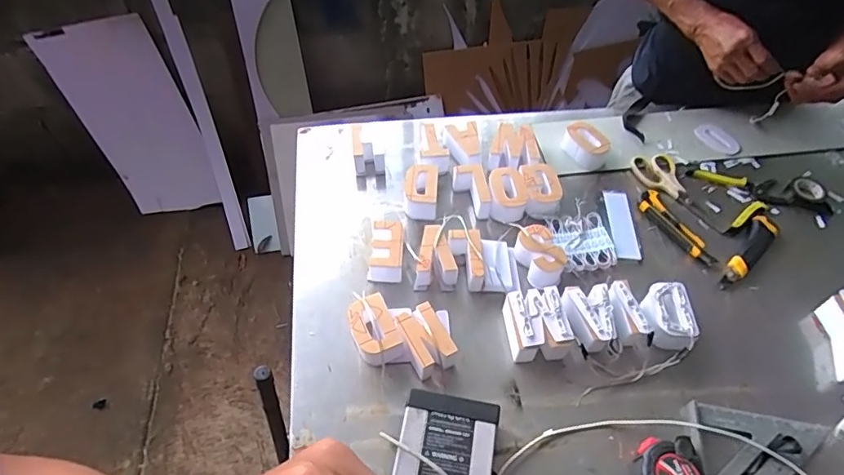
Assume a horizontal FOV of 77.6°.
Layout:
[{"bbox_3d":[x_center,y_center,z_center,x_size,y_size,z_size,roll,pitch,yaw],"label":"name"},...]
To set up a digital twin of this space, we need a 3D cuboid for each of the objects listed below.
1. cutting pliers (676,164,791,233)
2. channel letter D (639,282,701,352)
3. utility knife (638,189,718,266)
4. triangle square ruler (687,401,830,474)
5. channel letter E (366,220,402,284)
[{"bbox_3d":[0.543,-0.092,0.916,0.176,0.016,0.145,-23,58,-17],"label":"cutting pliers"},{"bbox_3d":[0.336,0.112,0.728,0.067,0.043,0.092,-4,55,-4],"label":"channel letter D"},{"bbox_3d":[0.407,-0.018,0.846,0.044,0.015,0.156,-22,58,-16],"label":"utility knife"},{"bbox_3d":[0.381,0.261,0.640,0.228,0.020,0.124,-32,61,-22],"label":"triangle square ruler"},{"bbox_3d":[-0.054,0.020,0.783,0.048,0.043,0.085,1,54,0],"label":"channel letter E"}]

